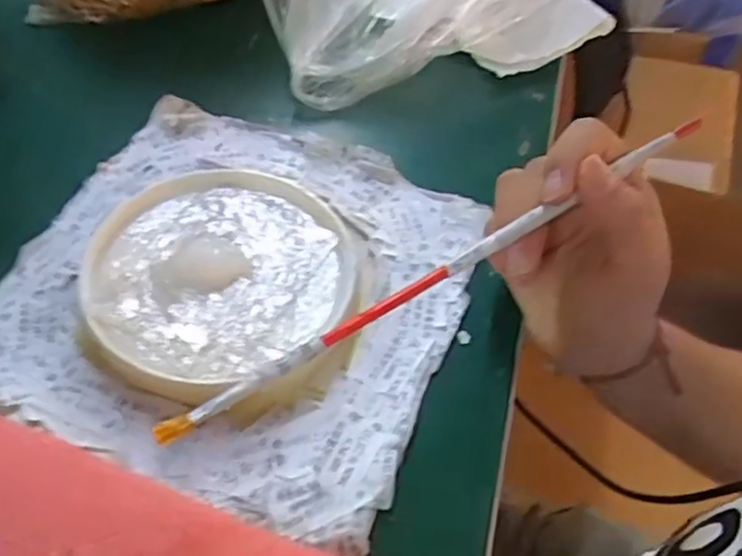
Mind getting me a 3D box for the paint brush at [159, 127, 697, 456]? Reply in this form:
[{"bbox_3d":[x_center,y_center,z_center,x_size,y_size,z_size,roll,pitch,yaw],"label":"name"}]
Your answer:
[{"bbox_3d":[0.032,-0.005,0.270,0.246,0.007,0.007,-30,57,-14],"label":"paint brush"}]

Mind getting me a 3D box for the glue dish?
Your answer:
[{"bbox_3d":[-0.066,0.000,0.325,0.126,0.020,0.124,3,52,-4],"label":"glue dish"}]

